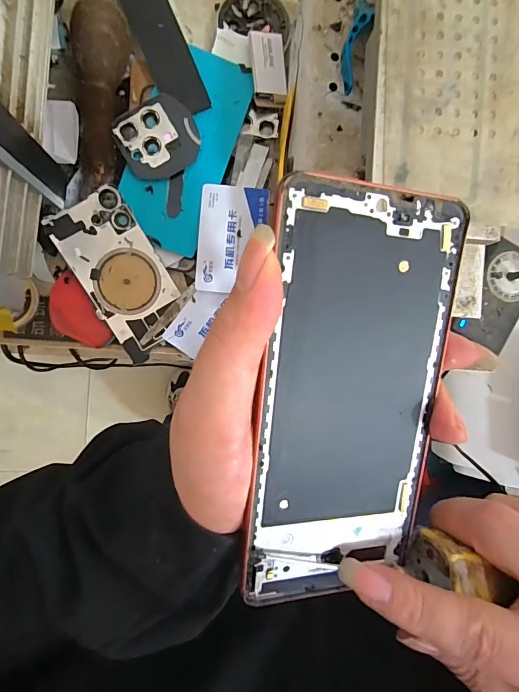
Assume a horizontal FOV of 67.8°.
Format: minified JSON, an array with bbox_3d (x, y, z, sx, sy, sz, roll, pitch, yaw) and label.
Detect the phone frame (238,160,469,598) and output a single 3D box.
[{"bbox_3d":[0.036,0.023,0.150,0.074,0.004,0.159,1,101,-17],"label":"phone frame"}]

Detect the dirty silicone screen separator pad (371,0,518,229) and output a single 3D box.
[{"bbox_3d":[0.104,-0.149,0.208,0.085,0.007,0.161,1,90,-7],"label":"dirty silicone screen separator pad"}]

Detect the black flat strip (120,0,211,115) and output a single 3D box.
[{"bbox_3d":[-0.091,-0.272,0.308,0.034,0.008,0.187,-24,86,4],"label":"black flat strip"}]

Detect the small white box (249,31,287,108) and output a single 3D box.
[{"bbox_3d":[0.007,-0.221,0.310,0.027,0.011,0.052,-6,91,-7],"label":"small white box"}]

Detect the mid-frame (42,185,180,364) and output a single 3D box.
[{"bbox_3d":[-0.110,-0.057,0.313,0.064,0.004,0.126,-30,102,-6],"label":"mid-frame"}]

